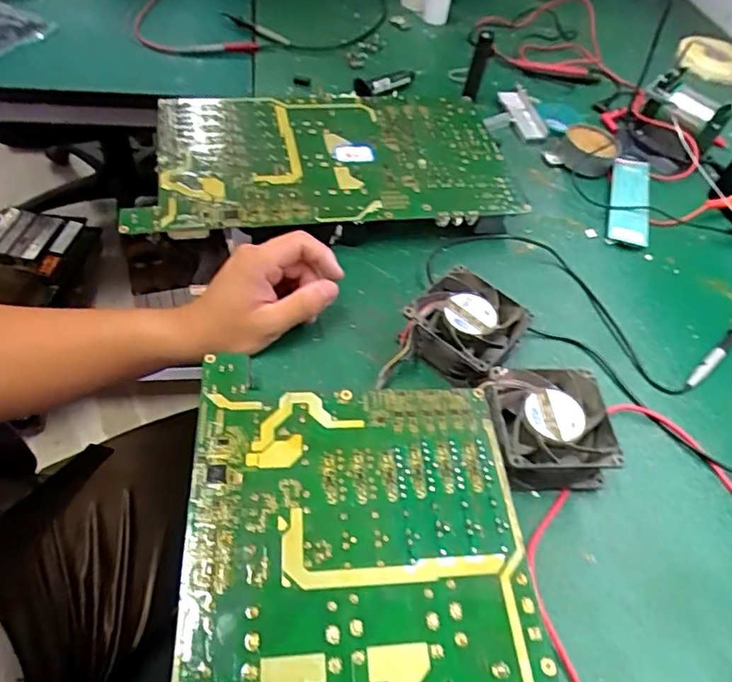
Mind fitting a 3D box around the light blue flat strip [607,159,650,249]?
[{"bbox_3d":[0.289,-0.154,0.614,0.046,0.018,0.142,16,52,7],"label":"light blue flat strip"}]

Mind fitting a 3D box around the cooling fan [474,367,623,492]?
[{"bbox_3d":[0.129,0.065,0.408,0.085,0.045,0.080,-3,52,-8],"label":"cooling fan"}]

